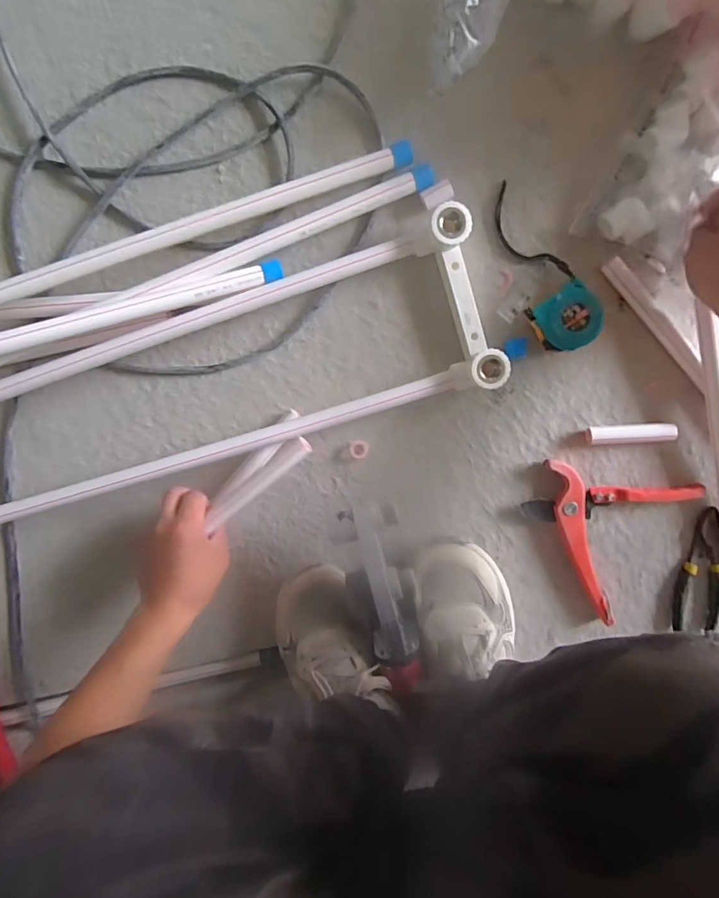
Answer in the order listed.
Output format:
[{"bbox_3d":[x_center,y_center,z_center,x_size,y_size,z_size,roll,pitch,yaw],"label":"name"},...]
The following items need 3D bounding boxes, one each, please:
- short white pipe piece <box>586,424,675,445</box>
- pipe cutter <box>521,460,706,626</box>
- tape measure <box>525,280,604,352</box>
[{"bbox_3d":[0.308,-0.018,0.552,0.092,0.020,0.022,-4,100,2],"label":"short white pipe piece"},{"bbox_3d":[0.275,0.082,0.565,0.164,0.021,0.180,32,99,-4],"label":"pipe cutter"},{"bbox_3d":[0.220,-0.138,0.518,0.061,0.038,0.061,-31,98,6],"label":"tape measure"}]

